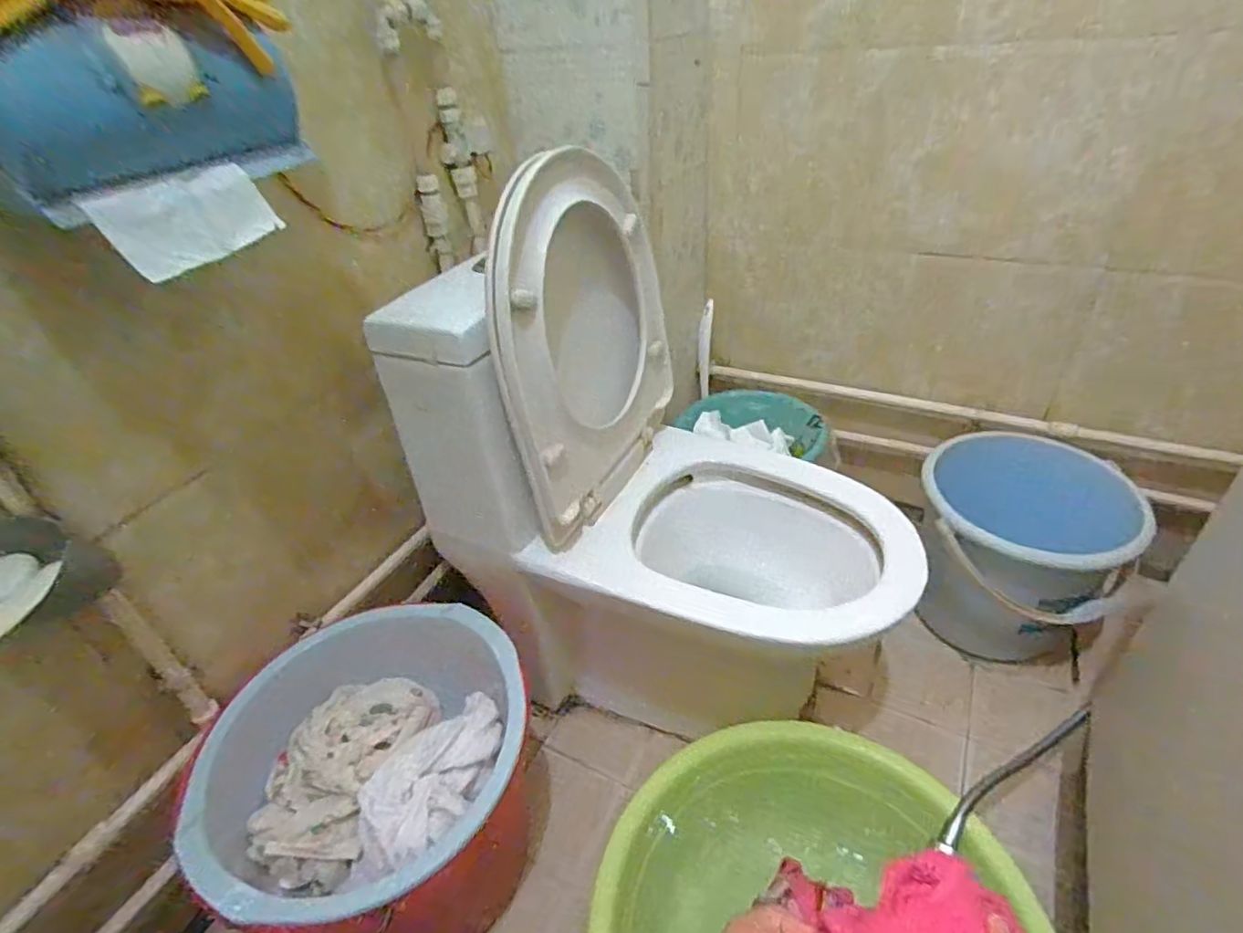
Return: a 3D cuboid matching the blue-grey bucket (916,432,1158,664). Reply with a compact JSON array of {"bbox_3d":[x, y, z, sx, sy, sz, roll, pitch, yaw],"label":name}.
[{"bbox_3d":[0.661,0.127,1.047,0.306,0.264,0.313,22,45,31],"label":"blue-grey bucket"}]

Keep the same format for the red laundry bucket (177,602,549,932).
[{"bbox_3d":[-0.272,0.425,0.791,0.349,0.347,0.347,-7,37,-1],"label":"red laundry bucket"}]

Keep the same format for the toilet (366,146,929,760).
[{"bbox_3d":[0.071,0.043,0.907,0.644,0.801,0.342,7,39,16],"label":"toilet"}]

